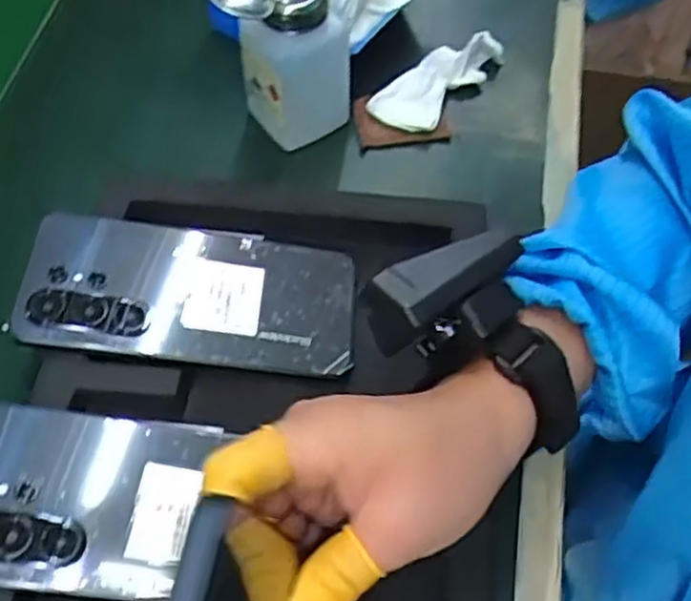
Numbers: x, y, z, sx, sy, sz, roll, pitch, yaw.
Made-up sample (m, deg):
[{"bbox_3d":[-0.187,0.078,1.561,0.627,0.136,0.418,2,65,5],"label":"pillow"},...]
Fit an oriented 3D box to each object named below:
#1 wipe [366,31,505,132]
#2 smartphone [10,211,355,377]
[{"bbox_3d":[0.064,-0.151,0.493,0.042,0.024,0.099,34,66,20],"label":"wipe"},{"bbox_3d":[-0.078,-0.004,0.381,0.166,0.008,0.077,7,59,-9],"label":"smartphone"}]

